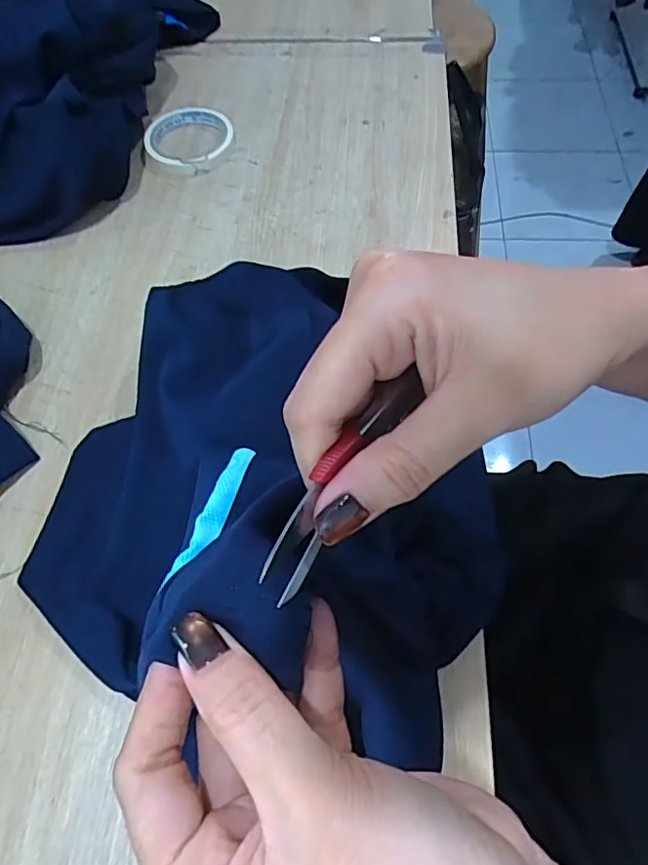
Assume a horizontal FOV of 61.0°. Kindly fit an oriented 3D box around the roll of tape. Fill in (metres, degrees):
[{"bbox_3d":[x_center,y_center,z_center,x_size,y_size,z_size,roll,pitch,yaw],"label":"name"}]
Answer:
[{"bbox_3d":[-0.142,-0.309,0.583,0.090,0.015,0.097,0,62,1],"label":"roll of tape"}]

